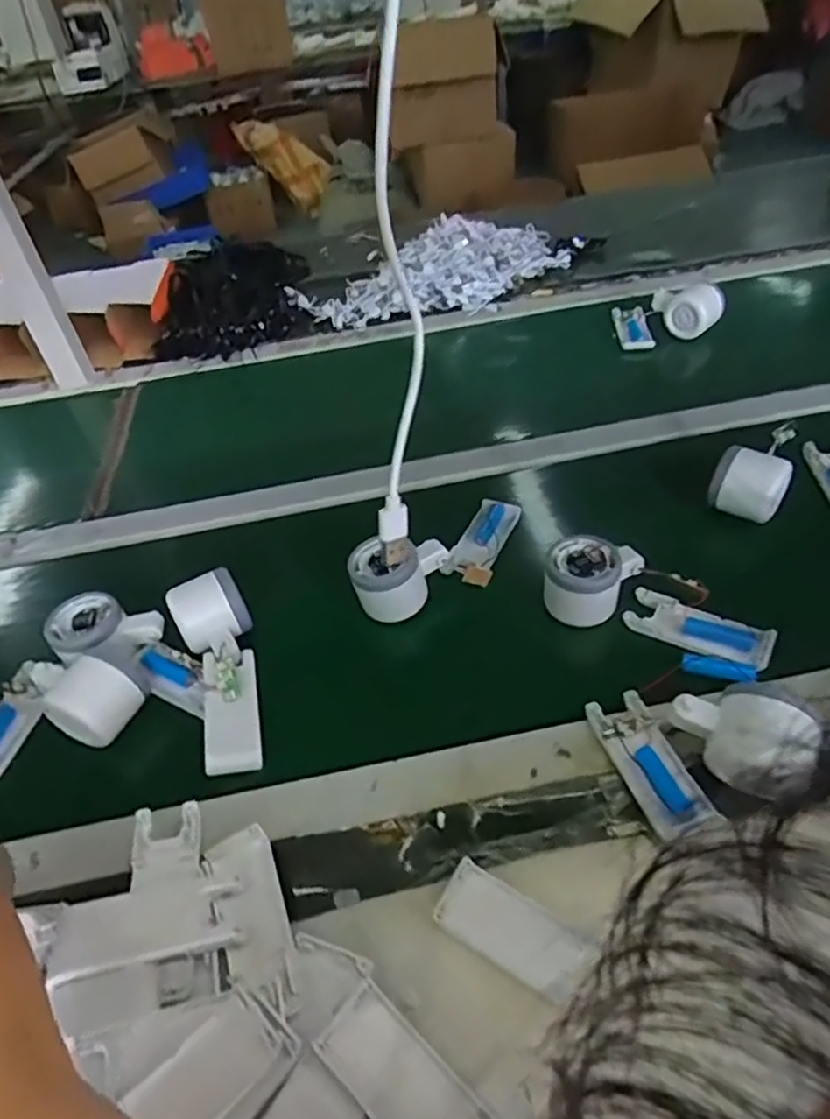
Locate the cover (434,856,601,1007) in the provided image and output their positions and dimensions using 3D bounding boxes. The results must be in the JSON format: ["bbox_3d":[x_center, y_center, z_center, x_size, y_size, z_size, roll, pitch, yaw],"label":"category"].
[{"bbox_3d":[0.055,0.204,0.365,0.084,0.005,0.038,22,54,27],"label":"cover"}]

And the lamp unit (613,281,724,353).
[{"bbox_3d":[0.319,-0.305,0.856,0.140,0.058,0.083,0,39,44],"label":"lamp unit"}]

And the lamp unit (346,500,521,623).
[{"bbox_3d":[0.027,-0.006,0.586,0.178,0.075,0.073,-29,48,-20],"label":"lamp unit"}]

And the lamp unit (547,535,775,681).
[{"bbox_3d":[0.186,0.041,0.523,0.171,0.057,0.072,26,53,14],"label":"lamp unit"}]

